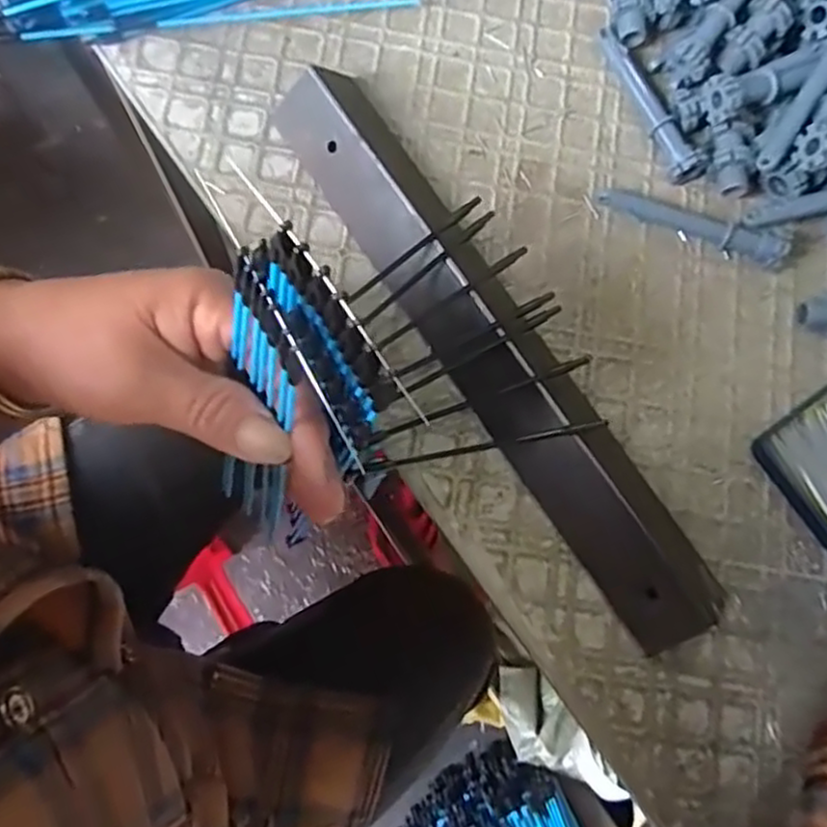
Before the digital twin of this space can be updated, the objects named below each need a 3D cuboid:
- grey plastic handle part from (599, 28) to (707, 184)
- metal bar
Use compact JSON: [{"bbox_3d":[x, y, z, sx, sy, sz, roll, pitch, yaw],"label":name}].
[{"bbox_3d":[0.125,-0.165,0.370,0.017,0.016,0.093,-22,81,-8],"label":"grey plastic handle part"},{"bbox_3d":[0.034,-0.034,0.332,0.047,0.035,0.316,-34,83,-11],"label":"metal bar"}]

